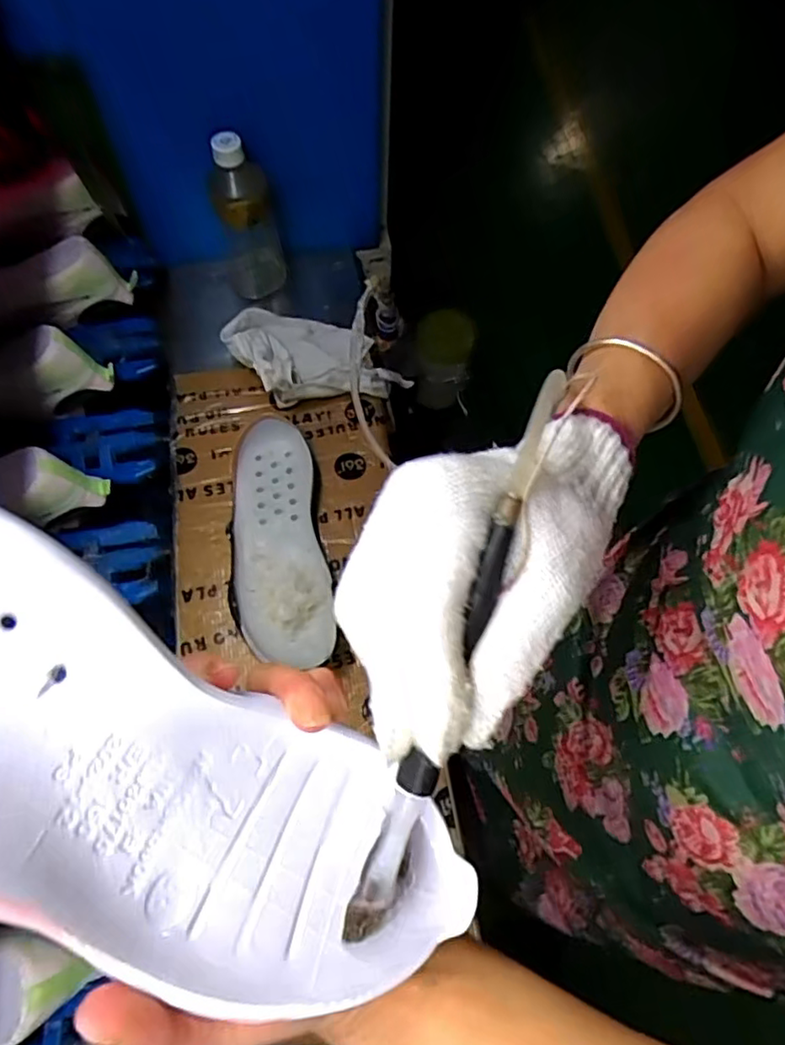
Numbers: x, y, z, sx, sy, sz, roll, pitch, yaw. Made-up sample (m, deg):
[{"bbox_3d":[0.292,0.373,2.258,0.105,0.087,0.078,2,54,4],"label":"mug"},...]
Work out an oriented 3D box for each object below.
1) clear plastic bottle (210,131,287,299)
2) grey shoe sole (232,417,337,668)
[{"bbox_3d":[-0.161,-0.328,0.669,0.068,0.195,0.067,-13,72,-6],"label":"clear plastic bottle"},{"bbox_3d":[-0.113,0.012,0.596,0.085,0.030,0.246,-9,63,-7],"label":"grey shoe sole"}]

